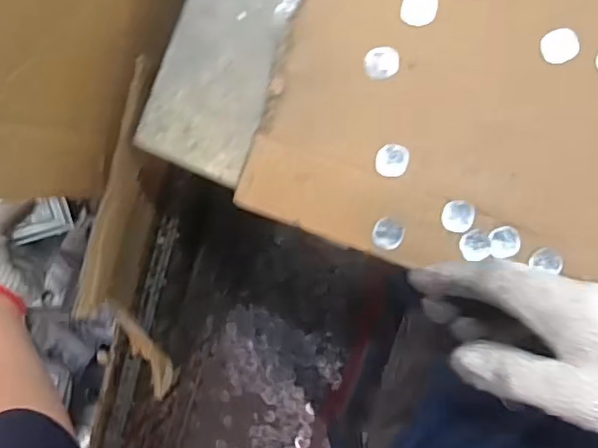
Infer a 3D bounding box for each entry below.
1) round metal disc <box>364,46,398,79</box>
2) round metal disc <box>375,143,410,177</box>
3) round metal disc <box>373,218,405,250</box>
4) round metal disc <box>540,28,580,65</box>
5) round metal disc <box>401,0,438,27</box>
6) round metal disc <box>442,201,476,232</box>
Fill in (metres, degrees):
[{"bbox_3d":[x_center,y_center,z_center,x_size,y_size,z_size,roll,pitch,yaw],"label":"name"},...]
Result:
[{"bbox_3d":[0.061,-0.119,0.447,0.025,0.004,0.023,0,94,5],"label":"round metal disc"},{"bbox_3d":[0.070,-0.048,0.451,0.024,0.010,0.024,0,94,5],"label":"round metal disc"},{"bbox_3d":[0.067,0.007,0.452,0.022,0.004,0.024,0,94,5],"label":"round metal disc"},{"bbox_3d":[0.188,-0.128,0.436,0.025,0.005,0.024,0,94,5],"label":"round metal disc"},{"bbox_3d":[0.088,-0.157,0.441,0.026,0.004,0.024,0,94,5],"label":"round metal disc"},{"bbox_3d":[0.119,-0.006,0.451,0.024,0.004,0.023,0,94,5],"label":"round metal disc"}]

